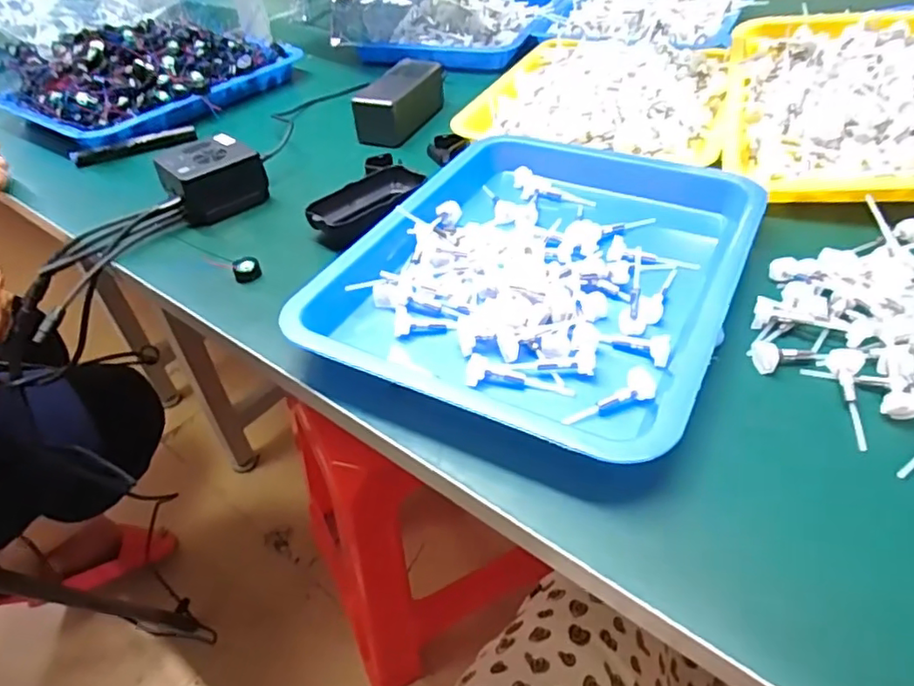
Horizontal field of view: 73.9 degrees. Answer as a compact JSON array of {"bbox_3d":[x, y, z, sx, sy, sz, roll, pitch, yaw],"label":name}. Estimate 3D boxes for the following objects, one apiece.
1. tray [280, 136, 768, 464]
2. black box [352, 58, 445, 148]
[{"bbox_3d":[0.069,-0.062,0.464,0.264,0.044,0.334,18,47,23],"label":"tray"},{"bbox_3d":[-0.064,-0.280,0.700,0.057,0.049,0.136,14,46,19],"label":"black box"}]

